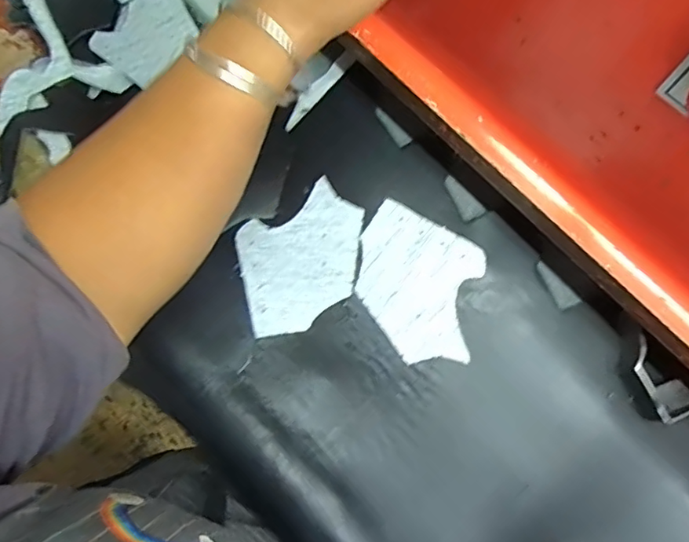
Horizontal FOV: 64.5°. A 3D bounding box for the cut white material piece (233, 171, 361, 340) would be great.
[{"bbox_3d":[-0.033,-0.013,0.456,0.105,0.015,0.116,-16,76,-3],"label":"cut white material piece"}]

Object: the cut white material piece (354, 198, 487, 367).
[{"bbox_3d":[0.061,0.010,0.455,0.099,0.004,0.122,11,80,7],"label":"cut white material piece"}]

